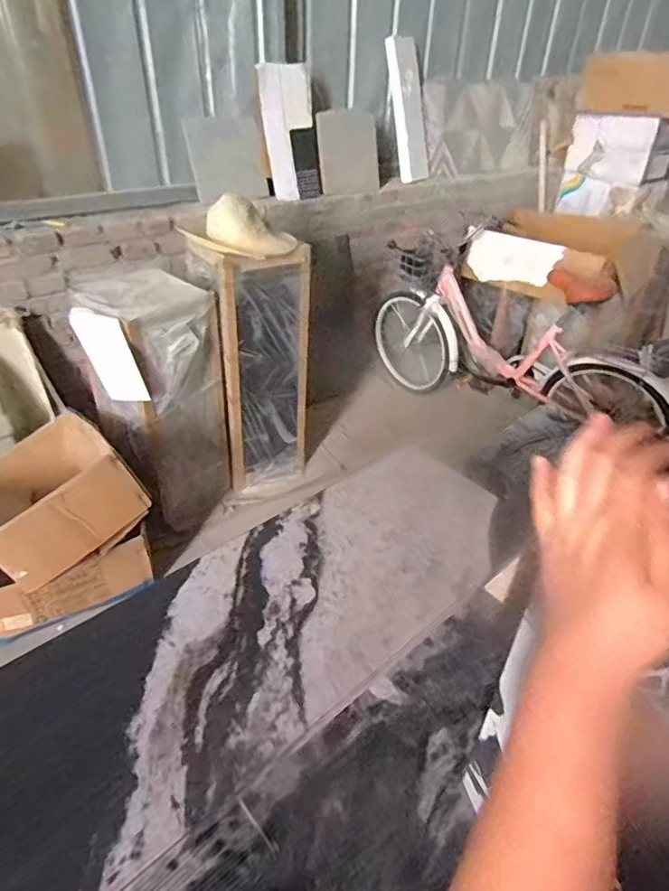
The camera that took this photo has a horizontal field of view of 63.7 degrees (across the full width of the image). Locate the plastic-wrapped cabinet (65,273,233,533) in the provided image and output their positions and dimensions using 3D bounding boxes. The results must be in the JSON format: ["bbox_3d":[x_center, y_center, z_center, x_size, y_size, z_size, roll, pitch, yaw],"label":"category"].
[{"bbox_3d":[-0.607,-0.153,1.832,0.374,0.758,0.333,22,40,25],"label":"plastic-wrapped cabinet"}]

